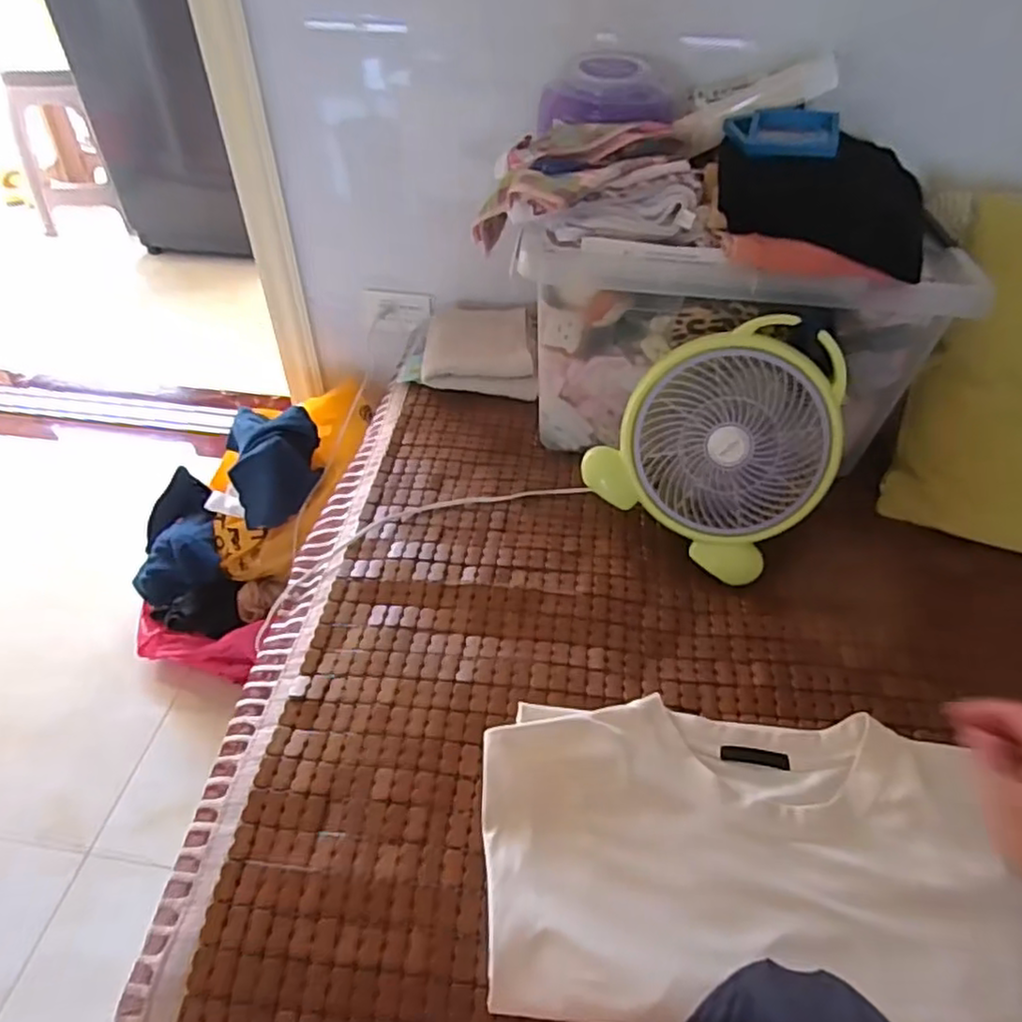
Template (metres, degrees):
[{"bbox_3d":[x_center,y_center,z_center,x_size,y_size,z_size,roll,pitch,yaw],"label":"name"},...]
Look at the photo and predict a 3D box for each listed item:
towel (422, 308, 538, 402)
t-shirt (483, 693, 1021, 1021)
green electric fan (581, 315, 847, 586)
[{"bbox_3d":[-0.048,-0.248,1.033,0.160,0.033,0.220,0,45,-2],"label":"towel"},{"bbox_3d":[0.185,0.264,0.519,0.406,0.038,0.228,5,45,3],"label":"t-shirt"},{"bbox_3d":[0.228,-0.075,0.704,0.210,0.248,0.080,34,22,4],"label":"green electric fan"}]

